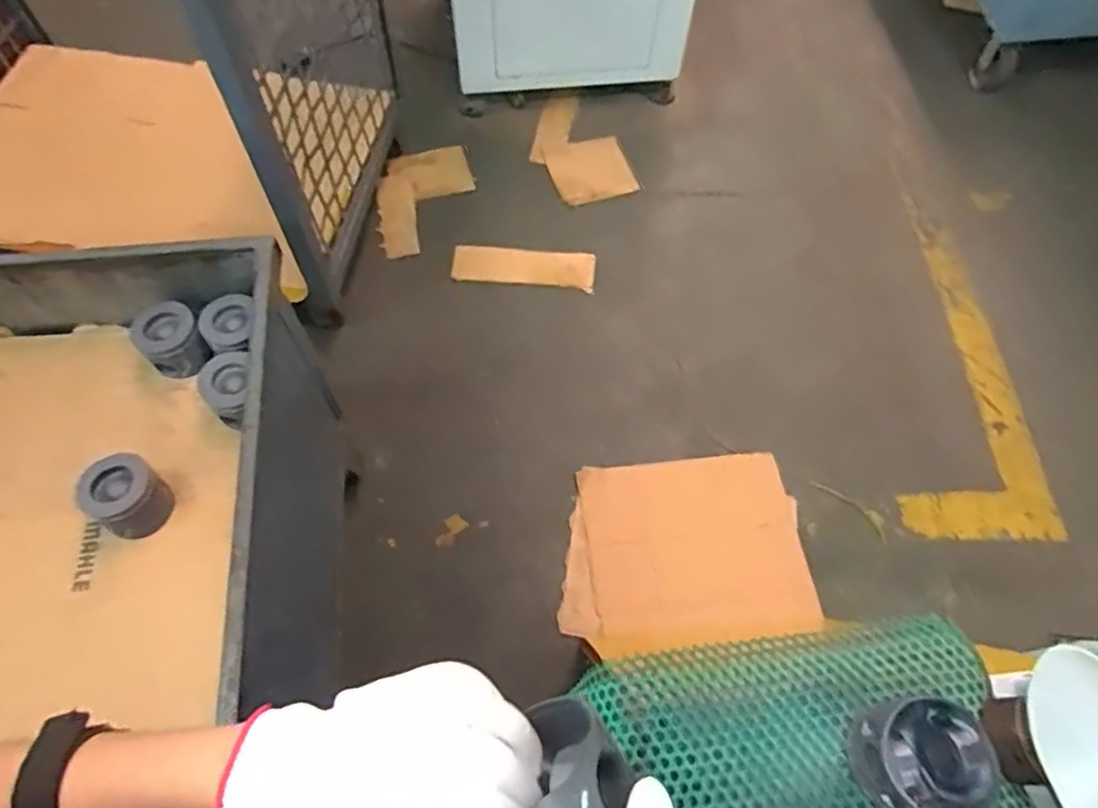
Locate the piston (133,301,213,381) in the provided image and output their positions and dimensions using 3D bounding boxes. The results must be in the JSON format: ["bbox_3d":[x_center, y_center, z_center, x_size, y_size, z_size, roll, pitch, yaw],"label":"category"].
[{"bbox_3d":[-0.550,-0.088,0.981,0.087,0.065,0.093,-32,67,-16],"label":"piston"}]

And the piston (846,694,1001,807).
[{"bbox_3d":[0.306,0.293,0.559,0.090,0.076,0.091,1,62,-1],"label":"piston"}]

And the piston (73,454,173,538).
[{"bbox_3d":[-0.546,0.119,0.872,0.089,0.071,0.090,0,63,0],"label":"piston"}]

